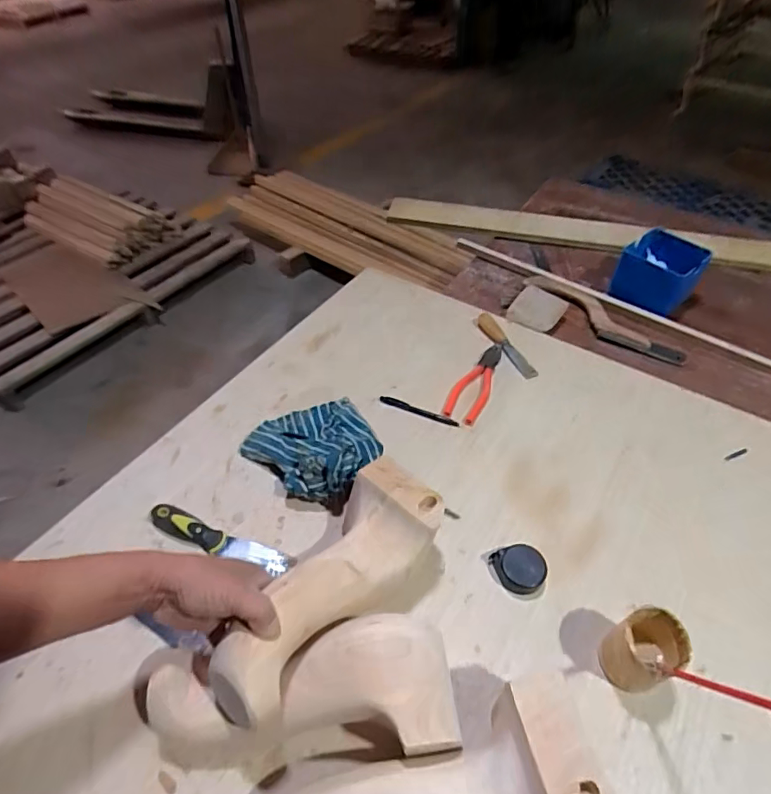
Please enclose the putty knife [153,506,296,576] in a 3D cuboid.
[{"bbox_3d":[-0.211,0.181,0.638,0.190,0.029,0.032,14,49,13],"label":"putty knife"}]

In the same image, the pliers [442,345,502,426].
[{"bbox_3d":[0.154,-0.027,0.841,0.056,0.011,0.188,21,51,19],"label":"pliers"}]

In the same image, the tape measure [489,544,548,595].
[{"bbox_3d":[0.163,0.211,0.618,0.064,0.031,0.051,9,48,9],"label":"tape measure"}]

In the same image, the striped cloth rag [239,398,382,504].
[{"bbox_3d":[-0.092,0.064,0.723,0.187,0.067,0.169,35,57,28],"label":"striped cloth rag"}]

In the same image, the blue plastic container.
[{"bbox_3d":[0.552,-0.251,1.007,0.141,0.092,0.158,30,54,25],"label":"blue plastic container"}]

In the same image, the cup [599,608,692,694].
[{"bbox_3d":[0.273,0.265,0.525,0.074,0.092,0.063,-18,50,-16],"label":"cup"}]

